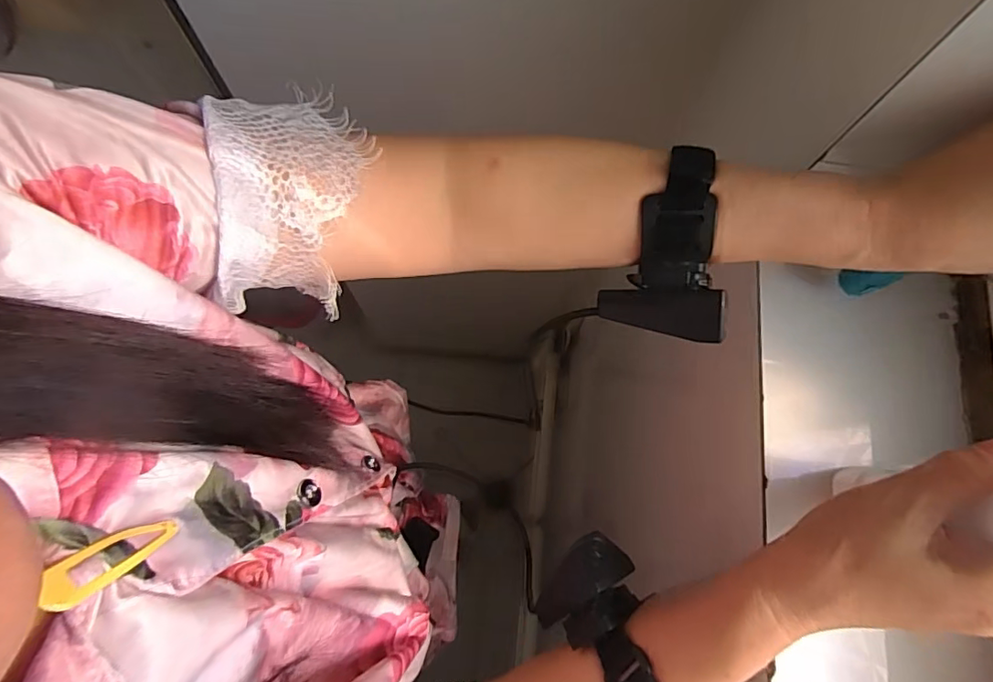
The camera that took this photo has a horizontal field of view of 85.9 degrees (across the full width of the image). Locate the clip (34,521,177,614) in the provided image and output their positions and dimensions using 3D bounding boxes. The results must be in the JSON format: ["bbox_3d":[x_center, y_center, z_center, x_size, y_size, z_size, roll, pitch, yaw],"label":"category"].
[{"bbox_3d":[-0.123,0.069,0.173,0.013,0.045,0.006,38,109,7],"label":"clip"}]

